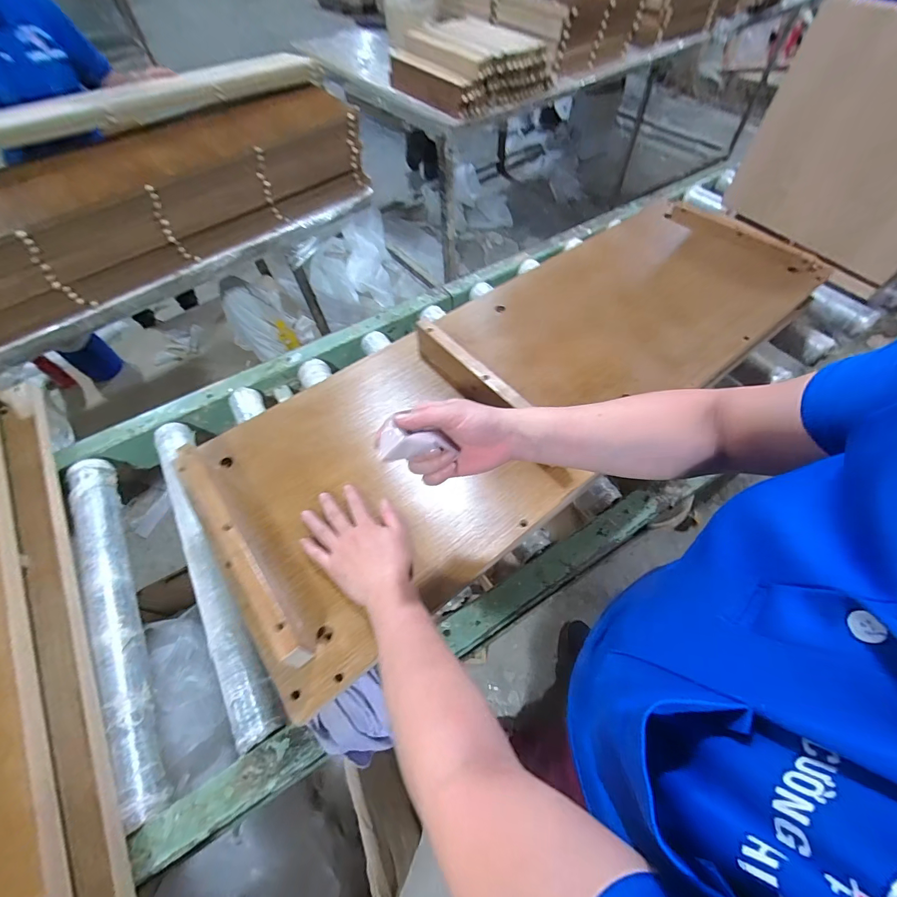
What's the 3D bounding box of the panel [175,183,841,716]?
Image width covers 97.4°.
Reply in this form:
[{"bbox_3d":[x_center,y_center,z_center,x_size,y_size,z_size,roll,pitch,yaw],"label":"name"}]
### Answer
[{"bbox_3d":[0.173,-0.174,0.653,1.126,0.064,0.400,-34,62,-19],"label":"panel"}]

